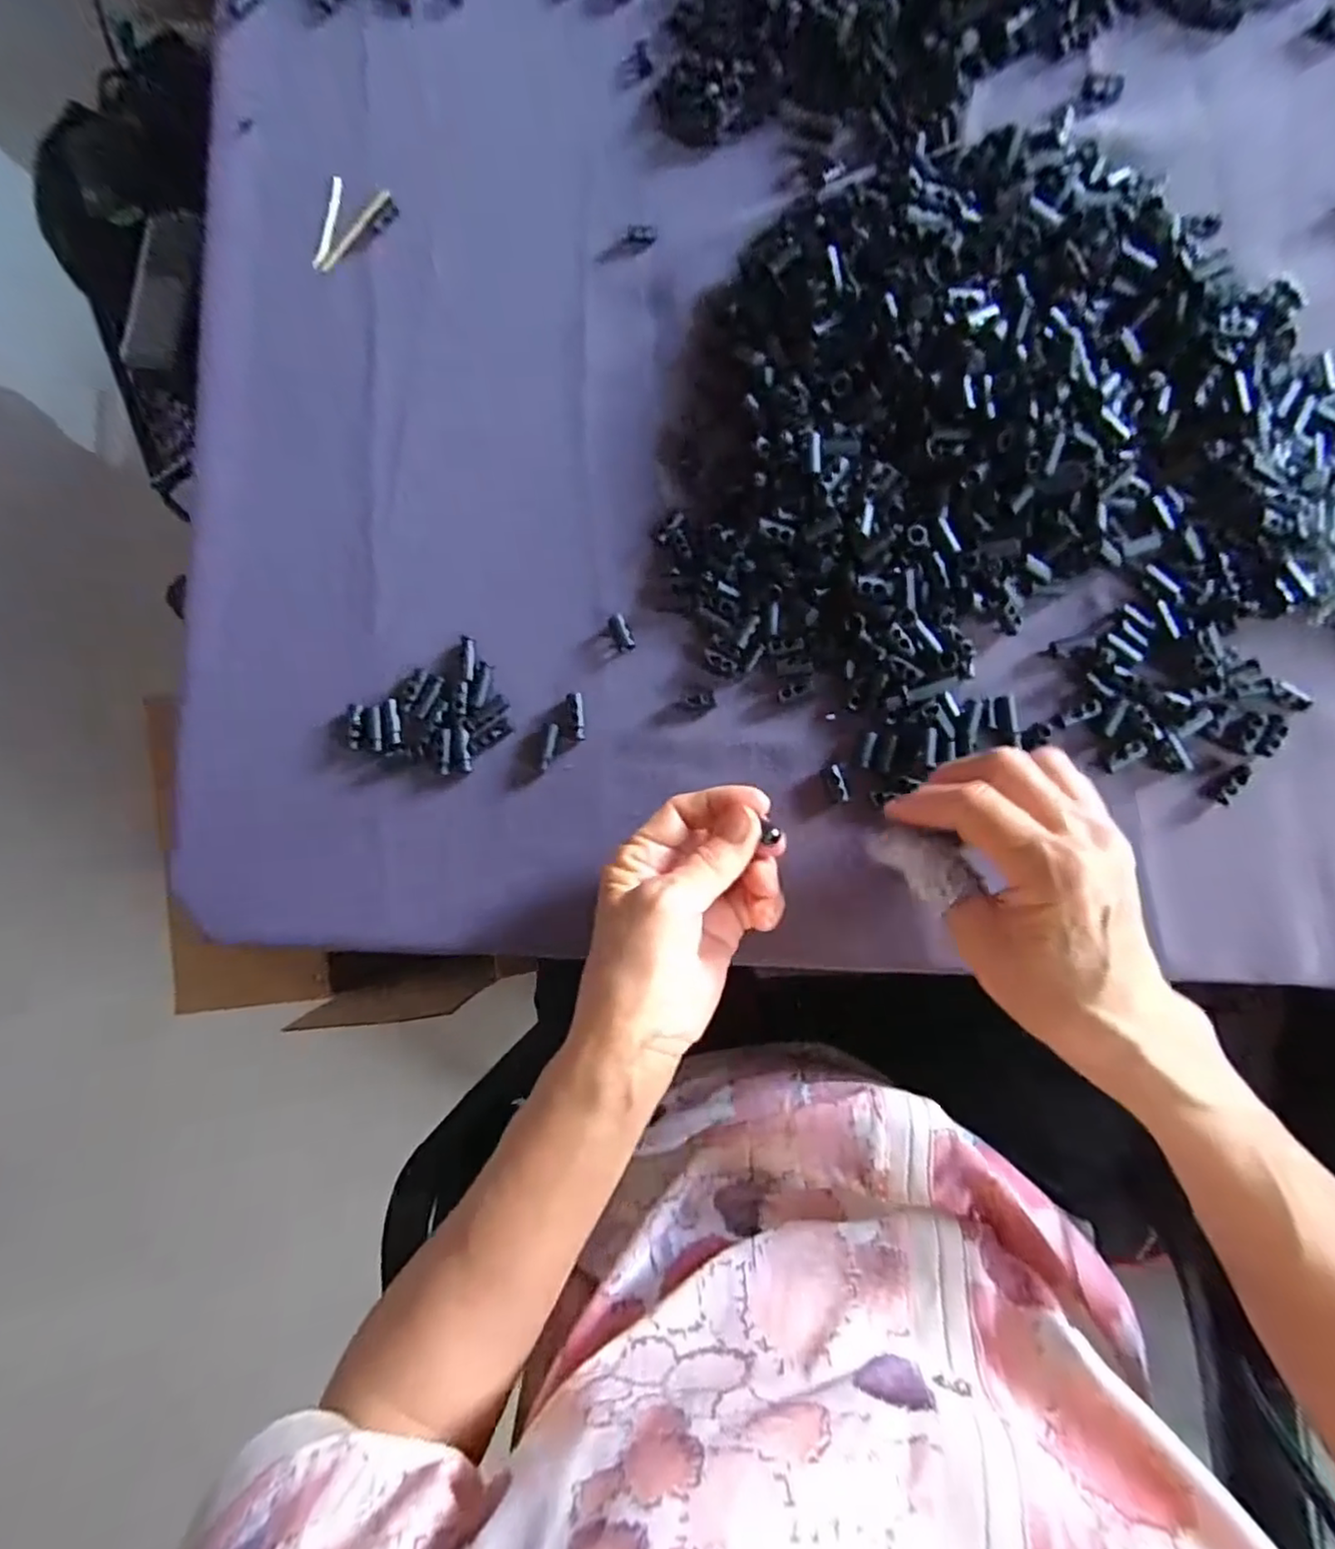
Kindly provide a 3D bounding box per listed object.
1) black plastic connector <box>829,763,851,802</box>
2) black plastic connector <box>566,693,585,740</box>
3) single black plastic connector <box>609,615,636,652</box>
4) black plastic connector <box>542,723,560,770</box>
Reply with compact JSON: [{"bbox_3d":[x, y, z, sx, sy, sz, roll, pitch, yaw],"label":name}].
[{"bbox_3d":[0.083,0.004,0.318,0.008,0.006,0.019,-9,84,7],"label":"black plastic connector"},{"bbox_3d":[-0.047,-0.030,0.339,0.008,0.006,0.025,-8,84,7],"label":"black plastic connector"},{"bbox_3d":[-0.024,-0.073,0.340,0.010,0.007,0.019,-27,83,5],"label":"single black plastic connector"},{"bbox_3d":[-0.061,-0.015,0.339,0.006,0.004,0.024,12,87,8],"label":"black plastic connector"}]

